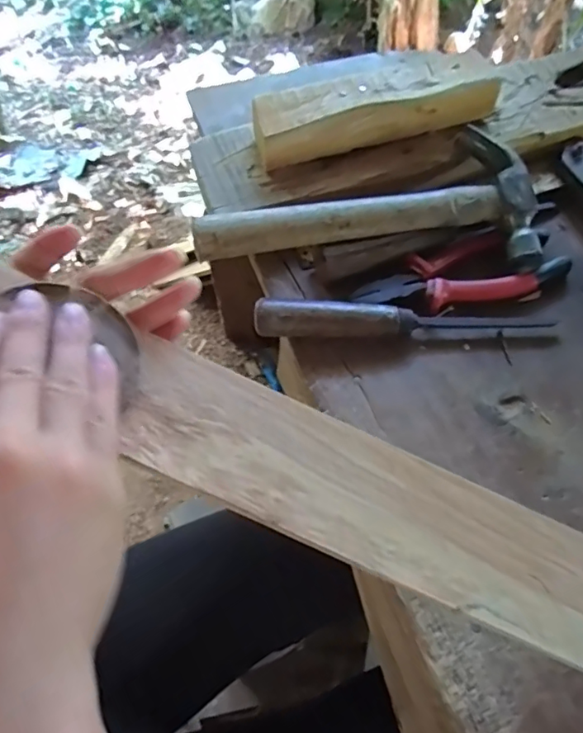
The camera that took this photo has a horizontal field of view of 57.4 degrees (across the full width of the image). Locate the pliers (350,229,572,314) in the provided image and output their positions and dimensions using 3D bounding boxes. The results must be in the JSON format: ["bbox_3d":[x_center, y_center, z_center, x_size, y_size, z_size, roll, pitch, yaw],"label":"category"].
[{"bbox_3d":[0.141,-0.073,0.439,0.182,0.018,0.065,-22,65,-11],"label":"pliers"}]

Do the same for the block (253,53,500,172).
[{"bbox_3d":[0.069,-0.225,0.461,0.213,0.041,0.051,-17,64,-9],"label":"block"}]

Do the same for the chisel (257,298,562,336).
[{"bbox_3d":[0.088,-0.037,0.415,0.230,0.027,0.022,-1,63,-2],"label":"chisel"}]

